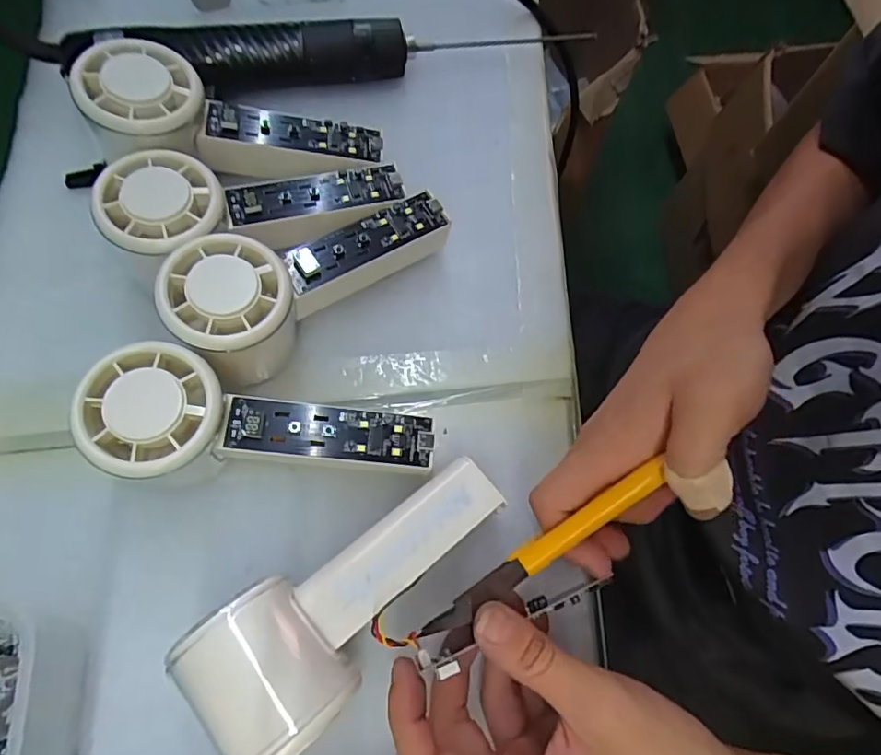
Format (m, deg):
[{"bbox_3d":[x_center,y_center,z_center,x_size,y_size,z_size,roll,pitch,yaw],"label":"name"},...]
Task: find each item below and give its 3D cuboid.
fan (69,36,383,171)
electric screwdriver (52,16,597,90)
[{"bbox_3d":[-0.107,-0.129,0.293,0.146,0.037,0.060,5,67,-23],"label":"fan"},{"bbox_3d":[-0.062,-0.202,0.338,0.321,0.034,0.027,-8,70,-6],"label":"electric screwdriver"}]

